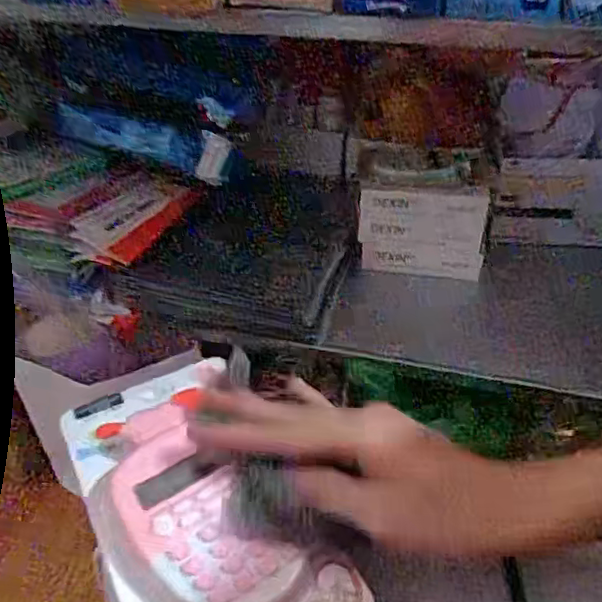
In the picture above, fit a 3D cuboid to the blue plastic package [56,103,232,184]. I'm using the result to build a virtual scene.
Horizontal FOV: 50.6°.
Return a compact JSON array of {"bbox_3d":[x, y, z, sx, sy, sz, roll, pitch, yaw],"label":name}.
[{"bbox_3d":[-0.190,-0.198,0.781,0.204,0.058,0.021,13,35,-10],"label":"blue plastic package"}]

